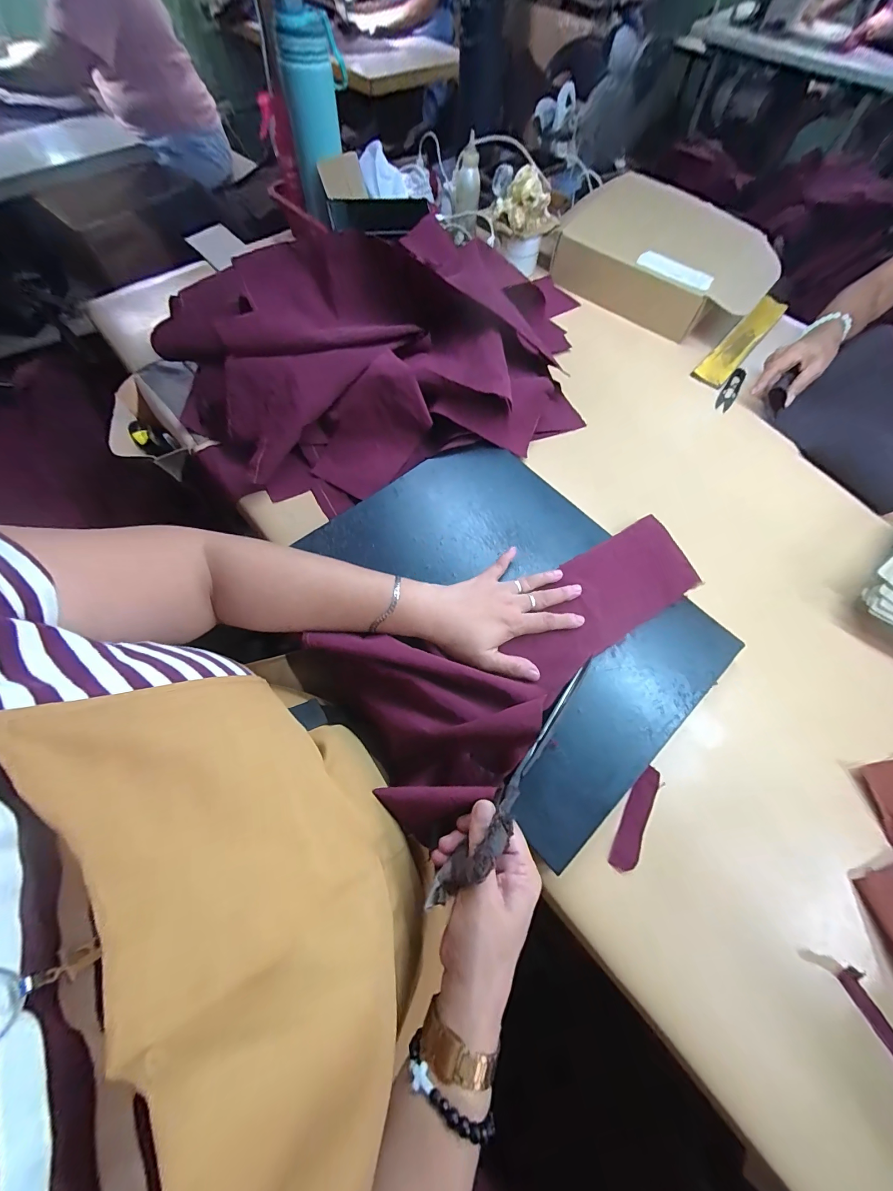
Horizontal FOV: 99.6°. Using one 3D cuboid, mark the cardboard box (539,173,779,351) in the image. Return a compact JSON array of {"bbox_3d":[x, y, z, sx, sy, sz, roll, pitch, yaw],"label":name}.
[{"bbox_3d":[0.345,-0.560,0.625,0.348,0.115,0.169,28,69,11],"label":"cardboard box"}]

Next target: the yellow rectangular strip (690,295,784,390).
[{"bbox_3d":[0.477,-0.413,0.611,0.046,0.007,0.228,42,79,11],"label":"yellow rectangular strip"}]

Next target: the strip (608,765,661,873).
[{"bbox_3d":[0.177,0.206,0.351,0.022,0.006,0.093,30,69,10],"label":"strip"}]

